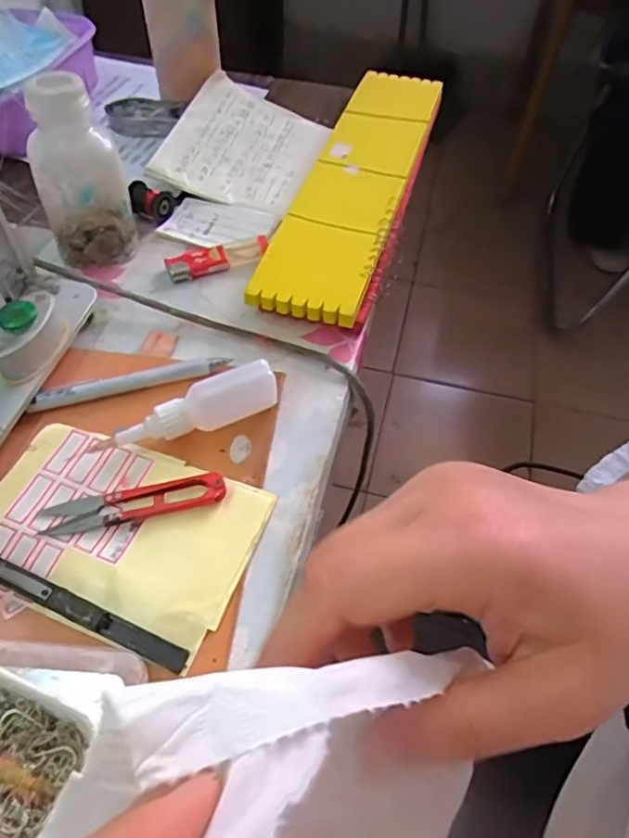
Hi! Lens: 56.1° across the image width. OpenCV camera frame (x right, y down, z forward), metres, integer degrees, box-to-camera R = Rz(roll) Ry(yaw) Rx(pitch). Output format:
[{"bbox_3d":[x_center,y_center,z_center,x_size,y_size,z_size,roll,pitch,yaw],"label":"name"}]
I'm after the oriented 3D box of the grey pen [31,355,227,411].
[{"bbox_3d":[-0.119,-0.024,0.388,0.125,0.010,0.015,-15,56,-13],"label":"grey pen"}]

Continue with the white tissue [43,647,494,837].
[{"bbox_3d":[-0.008,0.070,0.121,0.067,0.055,0.089,23,57,11],"label":"white tissue"}]

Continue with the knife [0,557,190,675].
[{"bbox_3d":[-0.126,0.095,0.302,0.133,0.007,0.012,20,56,12],"label":"knife"}]

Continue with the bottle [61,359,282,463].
[{"bbox_3d":[-0.078,-0.001,0.357,0.115,0.035,0.030,-27,60,-21],"label":"bottle"}]

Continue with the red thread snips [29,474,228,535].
[{"bbox_3d":[-0.103,0.048,0.335,0.103,0.008,0.021,-10,55,-10],"label":"red thread snips"}]

